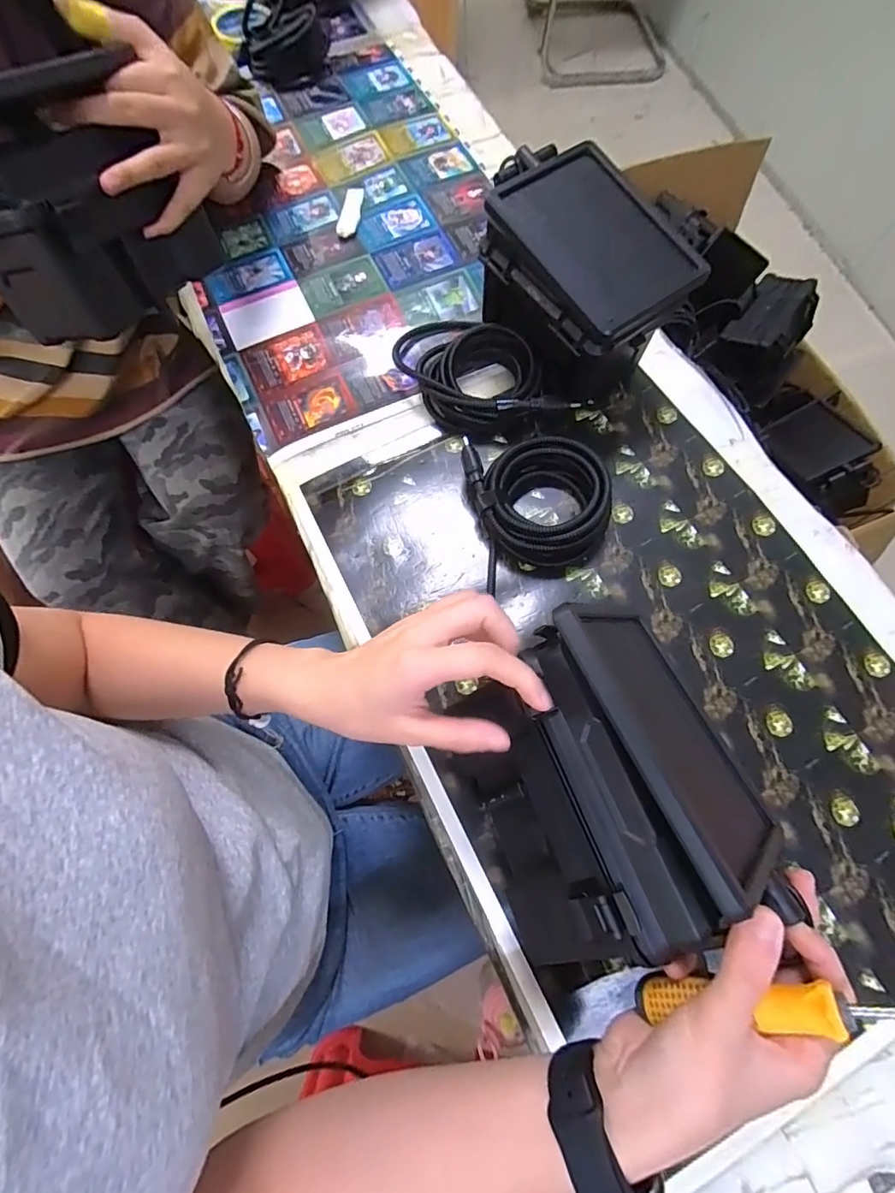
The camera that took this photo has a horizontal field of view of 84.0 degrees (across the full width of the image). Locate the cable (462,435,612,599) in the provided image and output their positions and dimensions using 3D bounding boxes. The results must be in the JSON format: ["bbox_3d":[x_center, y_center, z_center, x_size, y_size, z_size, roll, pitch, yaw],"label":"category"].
[{"bbox_3d":[0.083,-0.087,0.450,0.116,0.049,0.117,-12,70,-4],"label":"cable"}]

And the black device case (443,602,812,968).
[{"bbox_3d":[0.092,0.121,0.316,0.115,0.158,0.189,0,56,-47],"label":"black device case"}]

